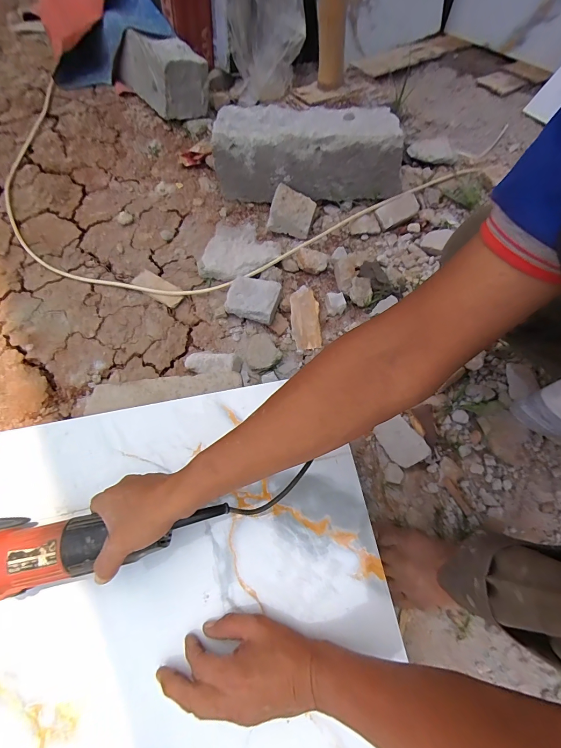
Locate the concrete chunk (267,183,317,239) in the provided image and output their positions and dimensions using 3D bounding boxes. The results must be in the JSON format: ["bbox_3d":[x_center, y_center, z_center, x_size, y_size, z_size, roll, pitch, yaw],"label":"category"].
[{"bbox_3d":[0.027,-0.385,0.798,0.101,0.052,0.115,23,68,-17],"label":"concrete chunk"}]

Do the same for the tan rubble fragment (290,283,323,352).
[{"bbox_3d":[0.051,-0.116,0.698,0.058,0.018,0.133,-5,86,-1],"label":"tan rubble fragment"}]

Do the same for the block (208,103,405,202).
[{"bbox_3d":[0.062,-0.512,0.805,0.418,0.172,0.146,3,65,0],"label":"block"}]

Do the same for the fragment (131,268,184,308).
[{"bbox_3d":[-0.267,-0.191,0.740,0.119,0.011,0.049,27,67,15],"label":"fragment"}]

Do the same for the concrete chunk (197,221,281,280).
[{"bbox_3d":[-0.108,-0.284,0.770,0.177,0.045,0.164,-1,63,2],"label":"concrete chunk"}]

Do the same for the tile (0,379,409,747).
[{"bbox_3d":[-0.124,0.263,0.404,0.488,0.019,0.489,-10,66,-2],"label":"tile"}]

